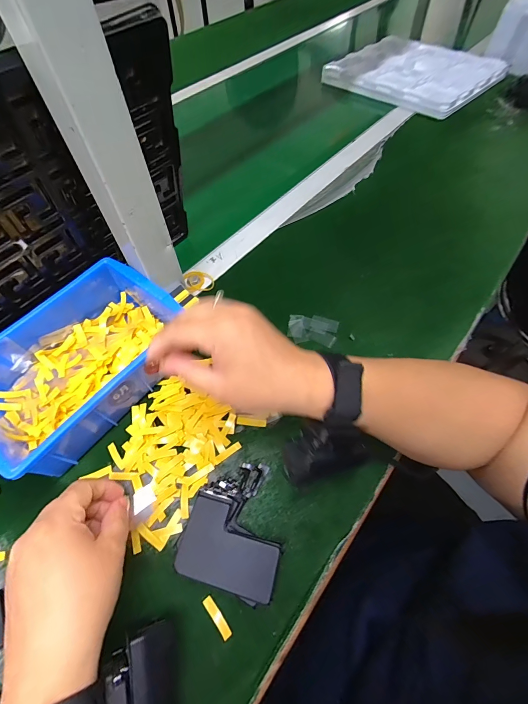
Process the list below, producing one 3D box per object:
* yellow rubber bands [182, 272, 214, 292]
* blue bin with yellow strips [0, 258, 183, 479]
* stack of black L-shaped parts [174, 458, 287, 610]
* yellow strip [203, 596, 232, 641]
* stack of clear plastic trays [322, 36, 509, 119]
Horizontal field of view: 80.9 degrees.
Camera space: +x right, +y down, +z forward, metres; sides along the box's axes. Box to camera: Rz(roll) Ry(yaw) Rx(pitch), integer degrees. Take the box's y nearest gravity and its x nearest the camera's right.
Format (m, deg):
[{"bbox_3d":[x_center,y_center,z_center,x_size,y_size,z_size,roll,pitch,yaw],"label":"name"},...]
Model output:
[{"bbox_3d":[-0.086,-0.092,0.406,0.038,0.012,0.030,-17,61,-9],"label":"yellow rubber bands"},{"bbox_3d":[-0.184,0.009,0.317,0.140,0.066,0.200,35,67,22],"label":"blue bin with yellow strips"},{"bbox_3d":[-0.020,0.139,0.256,0.079,0.025,0.092,15,61,10],"label":"stack of black L-shaped parts"},{"bbox_3d":[-0.035,0.201,0.234,0.007,0.004,0.030,-36,64,-18],"label":"yellow strip"},{"bbox_3d":[0.341,-0.622,0.685,0.291,0.024,0.312,-38,65,-17],"label":"stack of clear plastic trays"}]

